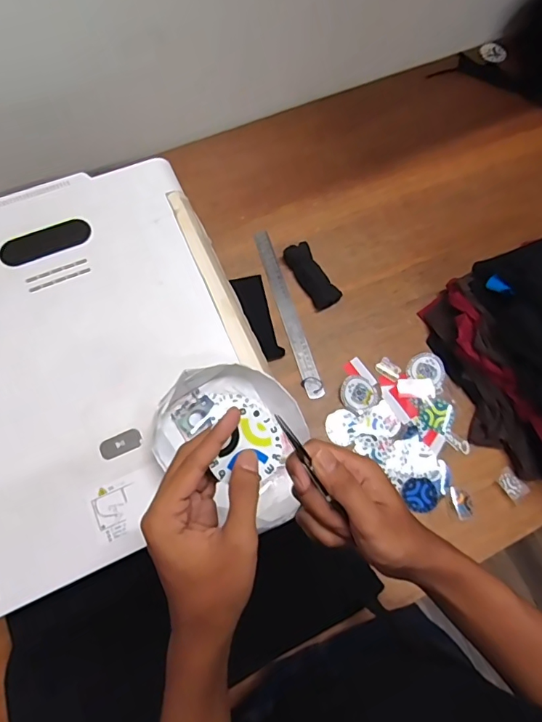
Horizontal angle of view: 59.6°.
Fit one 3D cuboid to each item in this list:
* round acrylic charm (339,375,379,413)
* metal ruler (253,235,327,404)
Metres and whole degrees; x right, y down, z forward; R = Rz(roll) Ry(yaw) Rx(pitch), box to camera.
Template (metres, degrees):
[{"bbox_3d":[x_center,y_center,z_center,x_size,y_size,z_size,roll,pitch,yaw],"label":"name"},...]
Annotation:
[{"bbox_3d":[0.143,0.051,0.774,0.058,0.015,0.059,1,71,-4],"label":"round acrylic charm"},{"bbox_3d":[0.028,-0.088,0.822,0.030,0.007,0.320,-15,73,-9],"label":"metal ruler"}]

